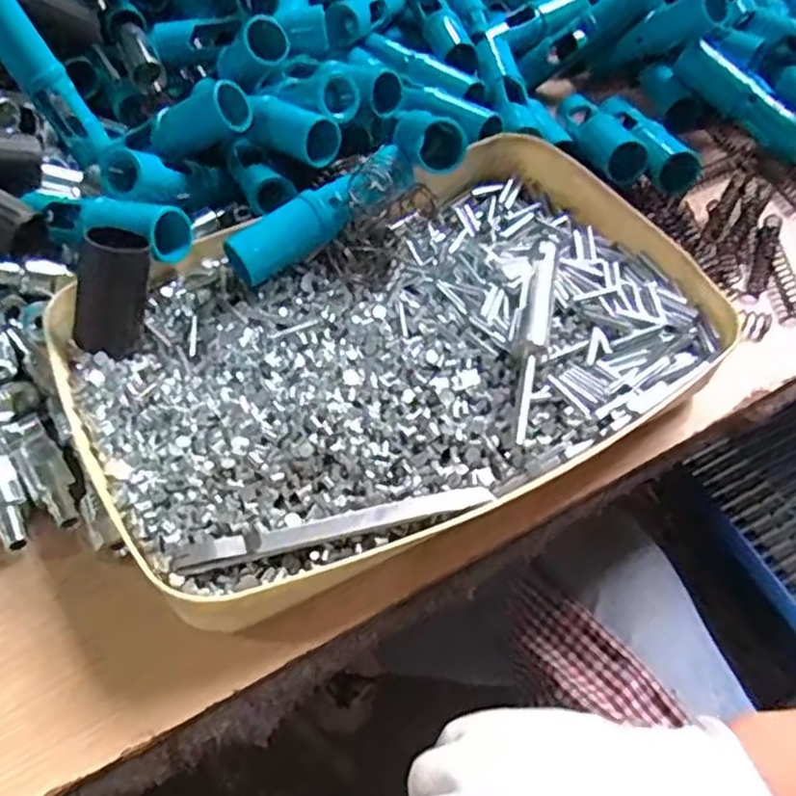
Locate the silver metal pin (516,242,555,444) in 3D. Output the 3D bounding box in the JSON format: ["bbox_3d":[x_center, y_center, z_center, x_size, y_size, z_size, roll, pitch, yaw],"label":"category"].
[{"bbox_3d":[0.073,-0.038,0.387,0.014,0.013,0.147,11,53,8],"label":"silver metal pin"}]

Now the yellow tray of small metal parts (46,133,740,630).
[{"bbox_3d":[-0.002,-0.033,0.401,0.334,0.046,0.237,-25,57,-19],"label":"yellow tray of small metal parts"}]

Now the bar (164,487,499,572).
[{"bbox_3d":[-0.024,0.054,0.310,0.136,0.010,0.012,-12,53,-10],"label":"bar"}]

